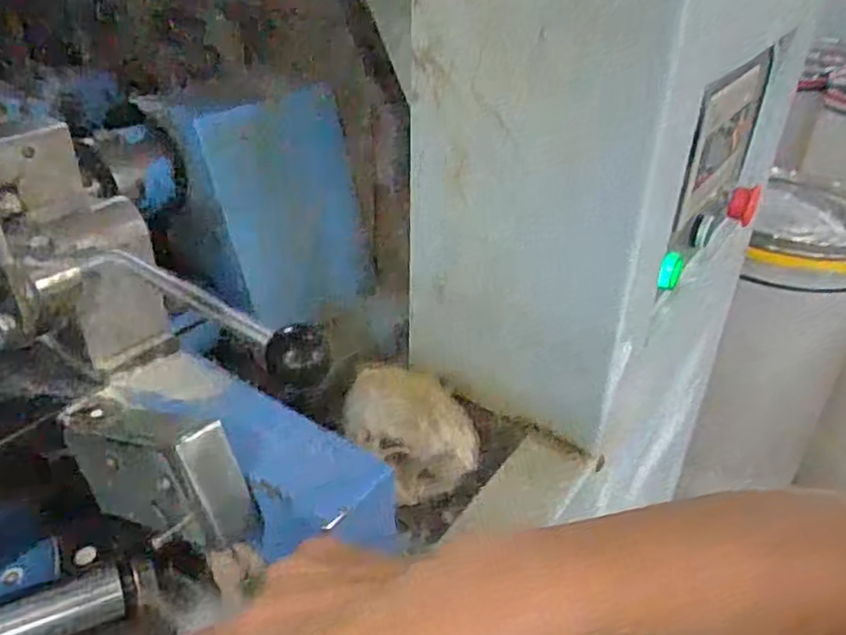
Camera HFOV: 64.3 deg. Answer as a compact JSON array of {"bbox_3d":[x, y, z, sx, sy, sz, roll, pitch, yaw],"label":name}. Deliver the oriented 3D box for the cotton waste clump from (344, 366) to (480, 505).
[{"bbox_3d":[-0.010,0.071,0.451,0.086,0.047,0.095,-8,33,-14],"label":"cotton waste clump"}]

